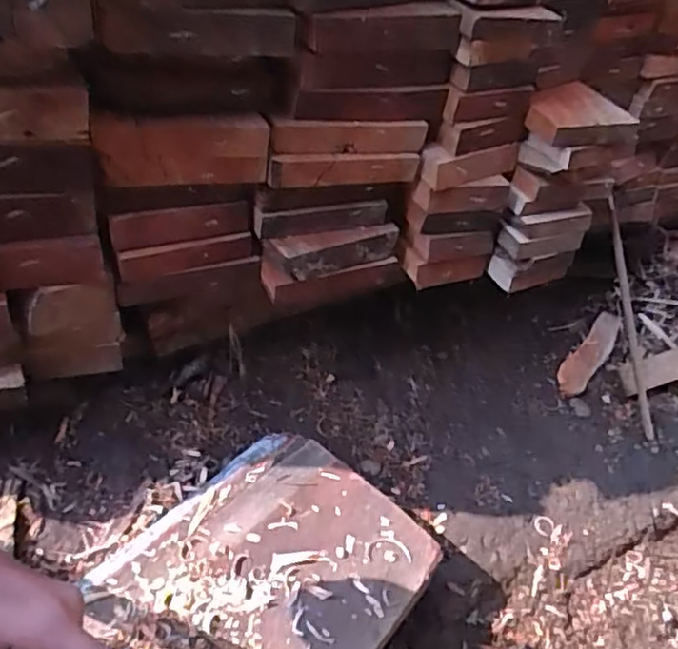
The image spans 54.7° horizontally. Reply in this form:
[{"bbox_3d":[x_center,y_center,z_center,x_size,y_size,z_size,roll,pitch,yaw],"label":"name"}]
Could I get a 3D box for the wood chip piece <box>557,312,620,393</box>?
[{"bbox_3d":[0.486,0.053,1.267,0.055,0.011,0.246,30,52,25],"label":"wood chip piece"}]

